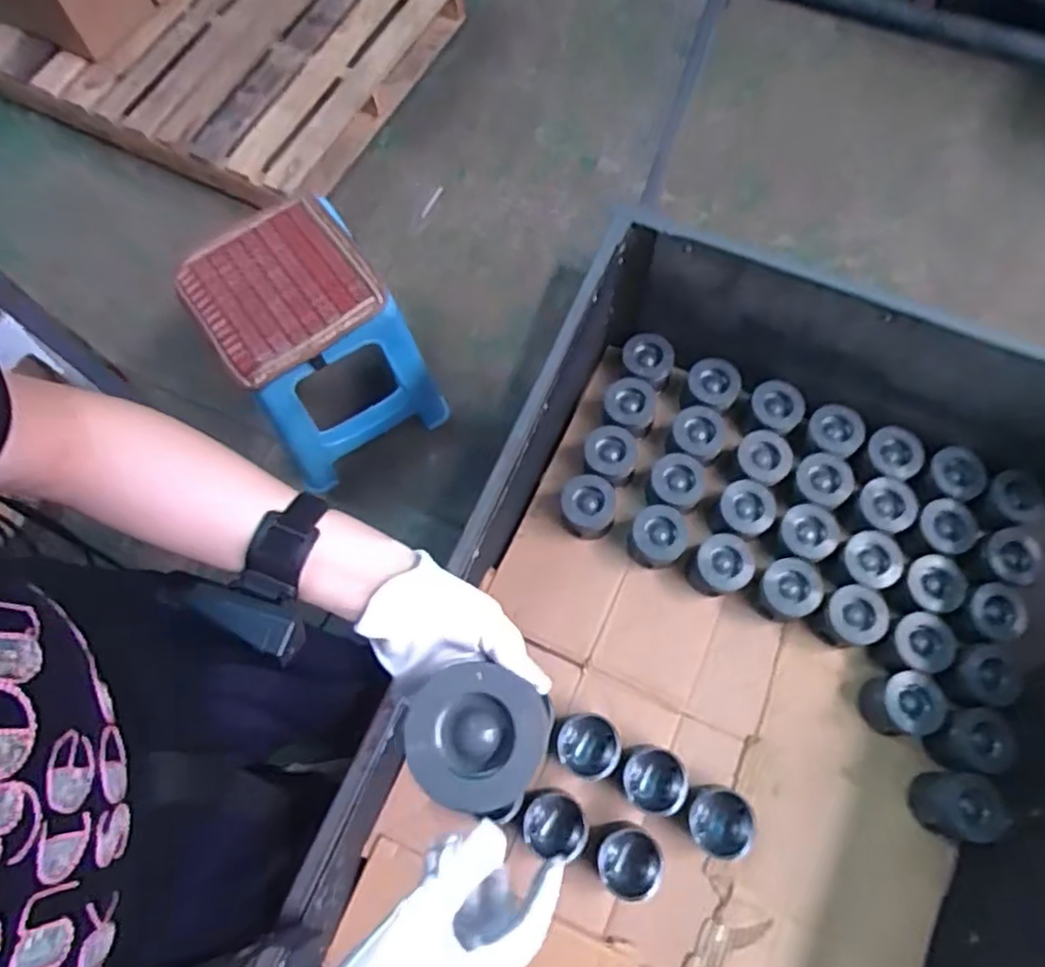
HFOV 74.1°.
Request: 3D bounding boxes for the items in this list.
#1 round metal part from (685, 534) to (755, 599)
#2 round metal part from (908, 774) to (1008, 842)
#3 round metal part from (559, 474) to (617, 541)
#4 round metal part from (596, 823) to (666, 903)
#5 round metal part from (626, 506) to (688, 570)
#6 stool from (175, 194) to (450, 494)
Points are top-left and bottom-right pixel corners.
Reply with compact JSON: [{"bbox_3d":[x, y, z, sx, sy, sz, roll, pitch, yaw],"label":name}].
[{"bbox_3d":[0.309,0.130,1.079,0.091,0.080,0.083,0,71,0],"label":"round metal part"},{"bbox_3d":[0.608,0.449,0.967,0.107,0.068,0.090,11,71,4],"label":"round metal part"},{"bbox_3d":[0.106,0.040,1.124,0.088,0.072,0.088,0,71,0],"label":"round metal part"},{"bbox_3d":[0.144,0.513,0.941,0.085,0.070,0.085,0,71,0],"label":"round metal part"},{"bbox_3d":[0.213,0.087,1.097,0.089,0.068,0.089,0,71,0],"label":"round metal part"},{"bbox_3d":[-0.398,-0.269,1.397,0.332,0.483,0.295,-31,73,-10],"label":"stool"}]

